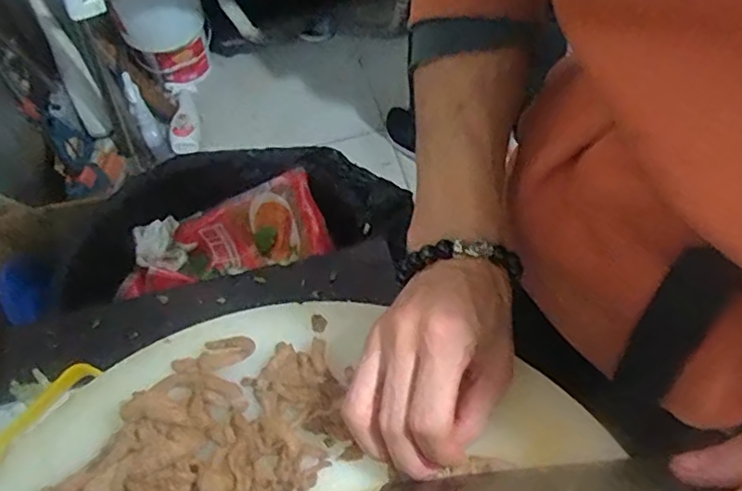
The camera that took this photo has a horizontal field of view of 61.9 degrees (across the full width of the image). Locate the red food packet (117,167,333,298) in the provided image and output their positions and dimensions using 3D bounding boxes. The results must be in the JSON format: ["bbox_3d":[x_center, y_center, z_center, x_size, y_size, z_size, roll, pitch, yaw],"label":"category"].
[{"bbox_3d":[-0.202,-0.004,0.877,0.279,0.092,0.137,-22,59,3],"label":"red food packet"}]

